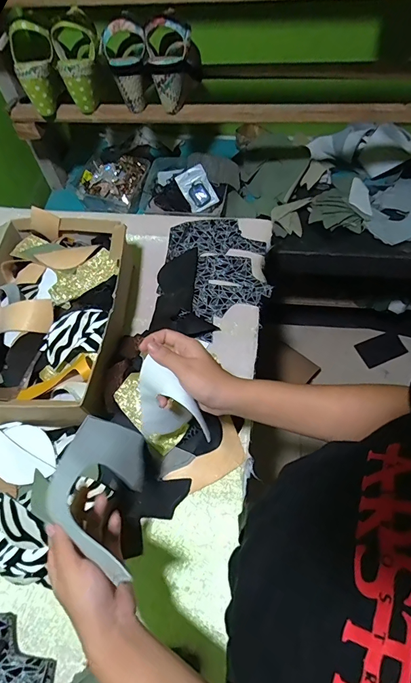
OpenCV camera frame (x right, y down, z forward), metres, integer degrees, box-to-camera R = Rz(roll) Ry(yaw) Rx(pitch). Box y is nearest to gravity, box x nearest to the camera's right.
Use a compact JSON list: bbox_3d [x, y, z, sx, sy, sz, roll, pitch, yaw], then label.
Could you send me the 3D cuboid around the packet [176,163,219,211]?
[{"bbox_3d":[-0.019,-0.357,0.879,0.066,0.012,0.101,-27,90,5],"label":"packet"}]

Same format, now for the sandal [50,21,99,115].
[{"bbox_3d":[-0.230,-0.505,0.698,0.077,0.132,0.063,-17,62,-5],"label":"sandal"}]

